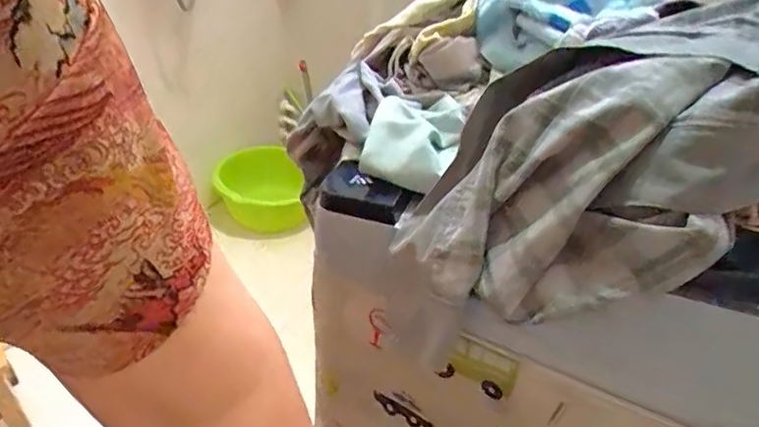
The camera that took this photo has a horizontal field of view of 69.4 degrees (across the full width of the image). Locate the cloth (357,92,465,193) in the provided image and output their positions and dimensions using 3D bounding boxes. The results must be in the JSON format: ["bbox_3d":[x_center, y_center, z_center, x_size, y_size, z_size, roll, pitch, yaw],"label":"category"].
[{"bbox_3d":[0.035,-0.077,0.549,0.086,0.051,0.116,12,35,9],"label":"cloth"}]

